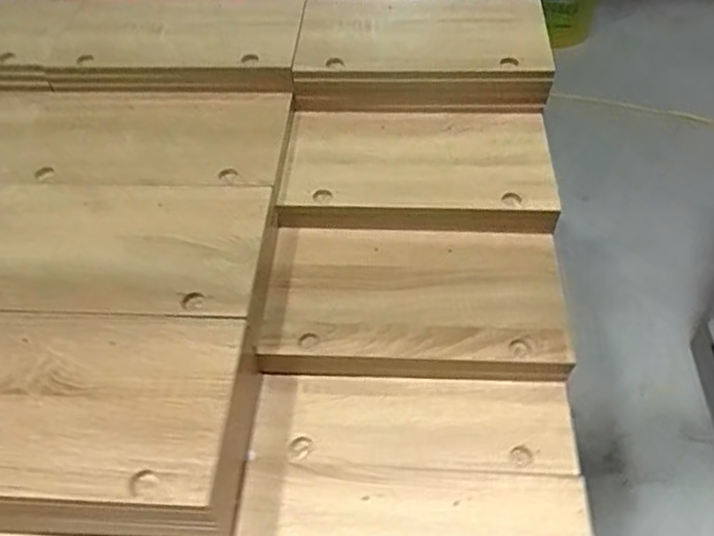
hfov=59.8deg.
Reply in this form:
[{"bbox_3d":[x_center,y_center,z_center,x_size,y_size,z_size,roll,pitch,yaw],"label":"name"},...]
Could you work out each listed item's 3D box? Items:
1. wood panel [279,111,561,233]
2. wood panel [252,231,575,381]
[{"bbox_3d":[0.082,-0.140,0.858,0.355,0.039,0.207,1,51,4],"label":"wood panel"},{"bbox_3d":[0.070,0.041,0.766,0.350,0.043,0.190,1,51,4],"label":"wood panel"}]

